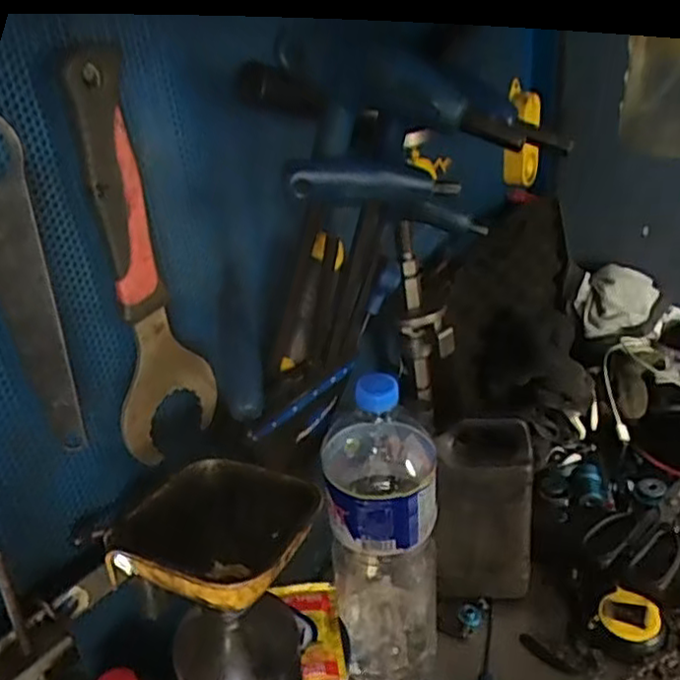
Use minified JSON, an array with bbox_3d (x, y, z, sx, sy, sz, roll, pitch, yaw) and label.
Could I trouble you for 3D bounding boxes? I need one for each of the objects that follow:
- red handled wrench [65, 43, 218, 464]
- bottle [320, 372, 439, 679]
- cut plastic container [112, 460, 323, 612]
[{"bbox_3d":[-0.120,-0.038,0.405,0.013,0.245,0.067,17,37,34],"label":"red handled wrench"},{"bbox_3d":[0.037,0.160,0.566,0.086,0.301,0.097,-3,29,4],"label":"bottle"},{"bbox_3d":[-0.067,0.114,0.379,0.104,0.066,0.091,7,32,21],"label":"cut plastic container"}]

